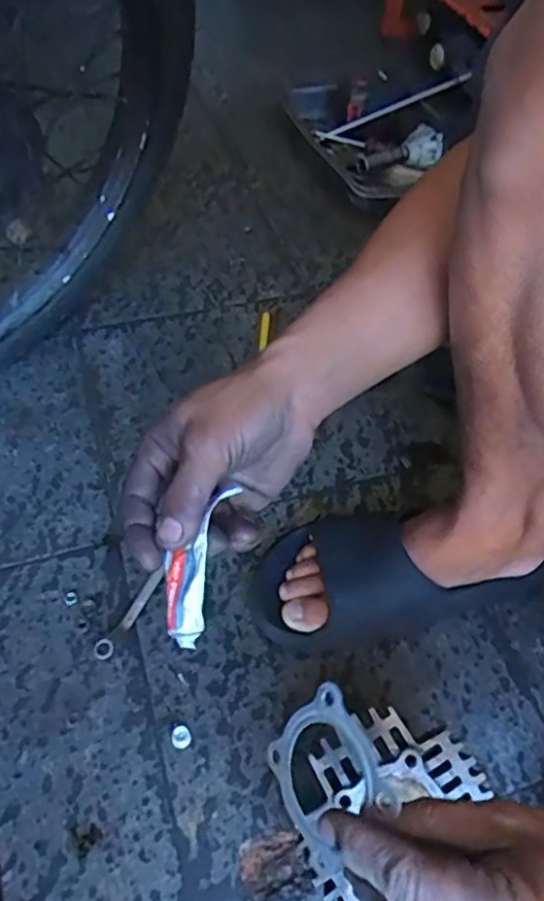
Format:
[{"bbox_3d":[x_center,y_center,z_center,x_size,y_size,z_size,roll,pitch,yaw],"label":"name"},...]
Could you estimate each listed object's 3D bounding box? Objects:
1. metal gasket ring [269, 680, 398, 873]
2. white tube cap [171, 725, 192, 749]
[{"bbox_3d":[0.027,0.155,0.299,0.062,0.008,0.061,-49,62,15],"label":"metal gasket ring"},{"bbox_3d":[-0.070,0.218,0.478,0.015,0.010,0.017,-15,55,-15],"label":"white tube cap"}]

